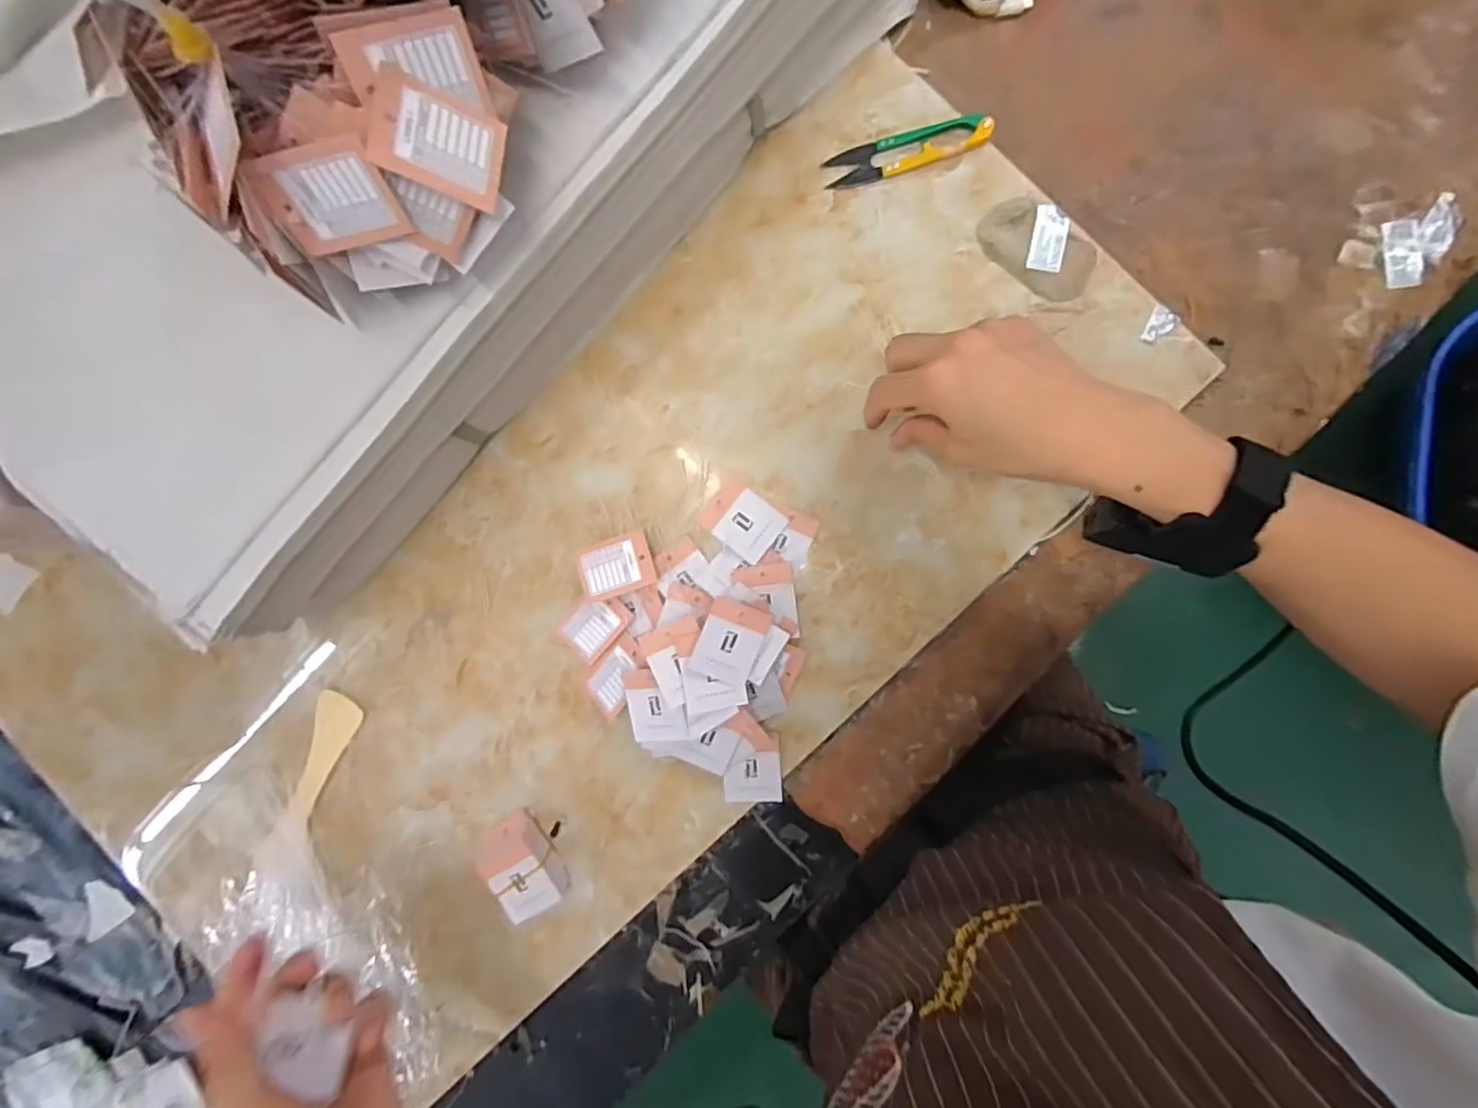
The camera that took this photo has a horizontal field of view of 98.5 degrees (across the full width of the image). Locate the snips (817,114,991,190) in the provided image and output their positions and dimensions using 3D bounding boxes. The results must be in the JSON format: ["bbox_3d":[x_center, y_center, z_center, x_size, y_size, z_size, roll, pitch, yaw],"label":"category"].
[{"bbox_3d":[0.106,-0.254,0.399,0.101,0.010,0.024,-12,90,6],"label":"snips"}]

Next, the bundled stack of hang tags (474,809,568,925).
[{"bbox_3d":[-0.148,0.214,0.439,0.042,0.025,0.061,-36,87,5],"label":"bundled stack of hang tags"}]

